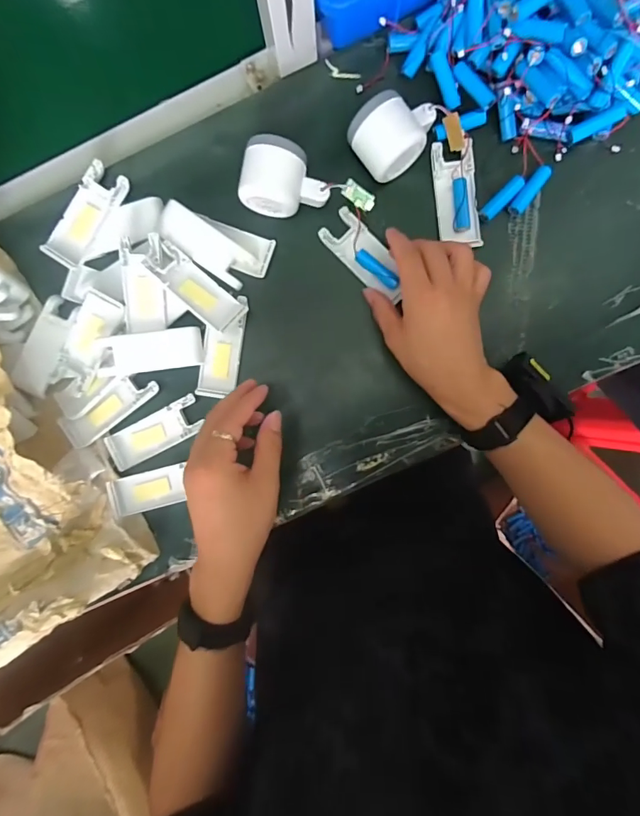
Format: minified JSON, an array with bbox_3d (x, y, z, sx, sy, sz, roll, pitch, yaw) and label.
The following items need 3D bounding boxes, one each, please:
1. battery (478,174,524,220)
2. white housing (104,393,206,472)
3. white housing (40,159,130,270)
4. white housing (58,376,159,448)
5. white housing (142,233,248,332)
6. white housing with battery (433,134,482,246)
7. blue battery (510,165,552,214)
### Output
[{"bbox_3d":[0.177,-0.203,0.428,0.052,0.009,0.013,-45,89,3],"label":"battery"},{"bbox_3d":[-0.168,0.026,0.455,0.101,0.011,0.039,-27,90,3],"label":"white housing"},{"bbox_3d":[-0.232,-0.190,0.438,0.041,0.015,0.102,35,93,1],"label":"white housing"},{"bbox_3d":[-0.212,0.000,0.449,0.100,0.019,0.033,-34,90,3],"label":"white housing"},{"bbox_3d":[-0.125,-0.119,0.427,0.105,0.017,0.040,40,93,1],"label":"white housing"},{"bbox_3d":[0.134,-0.207,0.431,0.040,0.015,0.100,-8,91,3],"label":"white housing with battery"},{"bbox_3d":[0.203,-0.210,0.425,0.014,0.010,0.047,38,93,1],"label":"blue battery"}]

